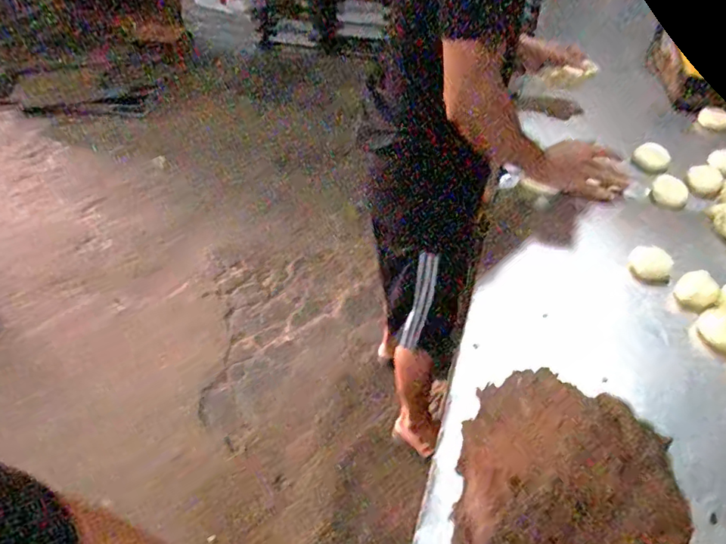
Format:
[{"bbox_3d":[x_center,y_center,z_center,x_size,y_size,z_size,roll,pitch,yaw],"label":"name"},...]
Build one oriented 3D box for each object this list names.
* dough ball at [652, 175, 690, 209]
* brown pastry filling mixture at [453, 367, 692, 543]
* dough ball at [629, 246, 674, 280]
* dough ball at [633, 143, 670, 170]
[{"bbox_3d":[0.540,-0.142,0.923,0.059,0.027,0.053,26,51,23],"label":"dough ball"},{"bbox_3d":[0.209,0.234,0.510,0.226,0.079,0.360,9,46,9],"label":"brown pastry filling mixture"},{"bbox_3d":[0.427,-0.014,0.782,0.059,0.036,0.052,27,52,24],"label":"dough ball"},{"bbox_3d":[0.534,-0.214,0.970,0.057,0.029,0.045,23,50,21],"label":"dough ball"}]

